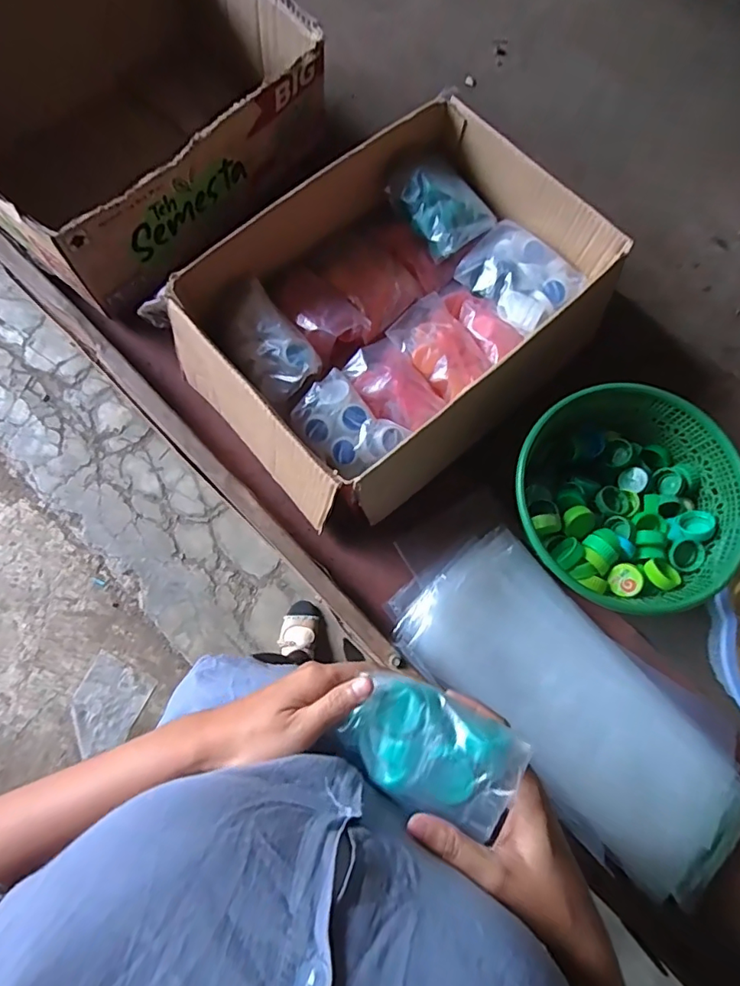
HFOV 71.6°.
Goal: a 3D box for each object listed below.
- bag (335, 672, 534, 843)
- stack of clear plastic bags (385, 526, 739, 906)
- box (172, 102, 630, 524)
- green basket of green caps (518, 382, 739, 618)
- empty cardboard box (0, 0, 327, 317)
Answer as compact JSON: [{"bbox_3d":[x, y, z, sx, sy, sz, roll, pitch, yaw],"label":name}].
[{"bbox_3d":[0.035,0.151,0.300,0.098,0.018,0.062,26,76,5],"label":"bag"},{"bbox_3d":[0.188,0.195,0.485,0.349,0.018,0.160,41,78,8],"label":"stack of clear plastic bags"},{"bbox_3d":[0.024,-0.176,0.522,0.385,0.113,0.277,-41,80,-11],"label":"box"},{"bbox_3d":[0.235,0.006,0.493,0.198,0.089,0.189,44,79,9],"label":"green basket of green caps"},{"bbox_3d":[-0.253,-0.417,0.564,0.261,0.143,0.369,42,78,9],"label":"empty cardboard box"}]

